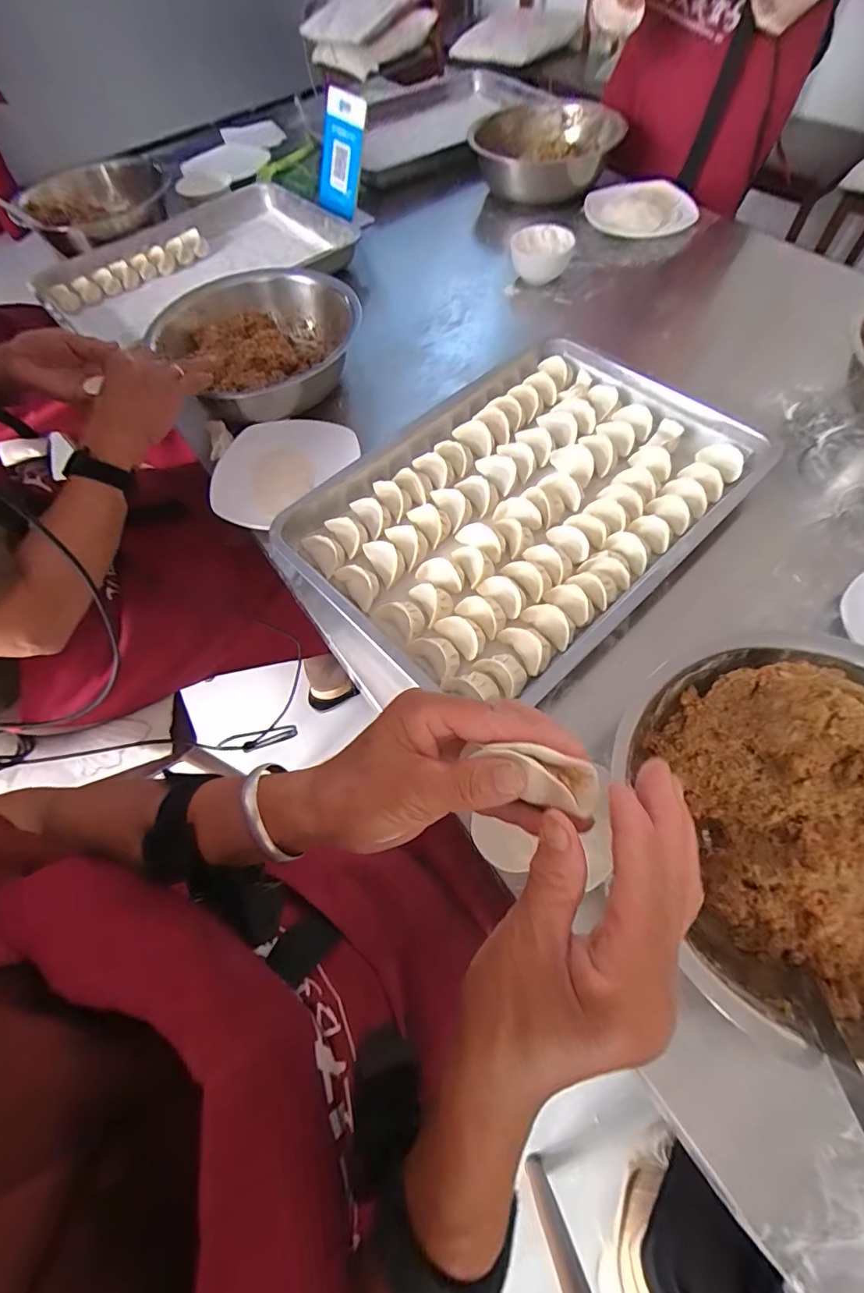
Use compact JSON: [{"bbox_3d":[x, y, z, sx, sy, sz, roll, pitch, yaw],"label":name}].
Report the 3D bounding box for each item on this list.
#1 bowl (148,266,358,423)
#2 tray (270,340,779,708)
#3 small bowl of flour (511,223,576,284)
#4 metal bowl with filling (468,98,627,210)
[{"bbox_3d":[-0.231,-0.433,0.713,0.249,0.101,0.311,-38,67,-15],"label":"bowl"},{"bbox_3d":[0.108,-0.172,0.563,0.360,0.053,0.485,41,73,21],"label":"tray"},{"bbox_3d":[0.183,-0.655,0.818,0.098,0.058,0.078,9,65,8],"label":"small bowl of flour"},{"bbox_3d":[0.222,-0.947,0.941,0.230,0.105,0.246,-1,63,3],"label":"metal bowl with filling"}]

